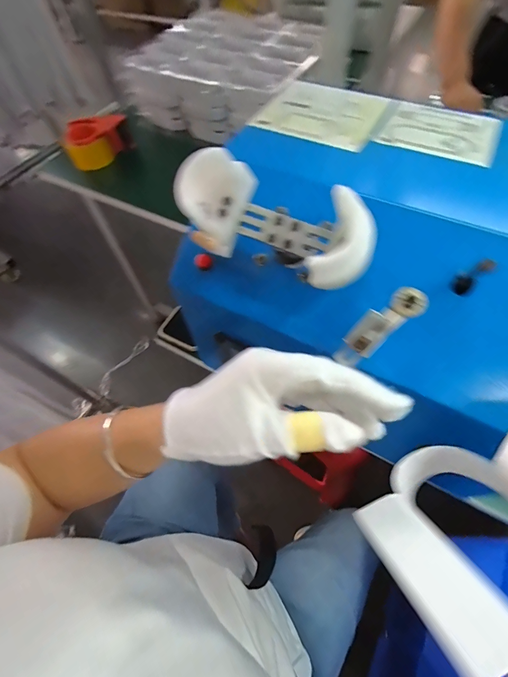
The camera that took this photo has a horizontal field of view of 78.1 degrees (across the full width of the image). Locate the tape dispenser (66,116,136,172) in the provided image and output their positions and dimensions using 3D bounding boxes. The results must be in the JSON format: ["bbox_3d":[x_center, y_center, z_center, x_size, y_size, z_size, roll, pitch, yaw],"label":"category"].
[{"bbox_3d":[-0.403,-0.510,0.821,0.164,0.105,0.072,-37,64,-18],"label":"tape dispenser"}]

